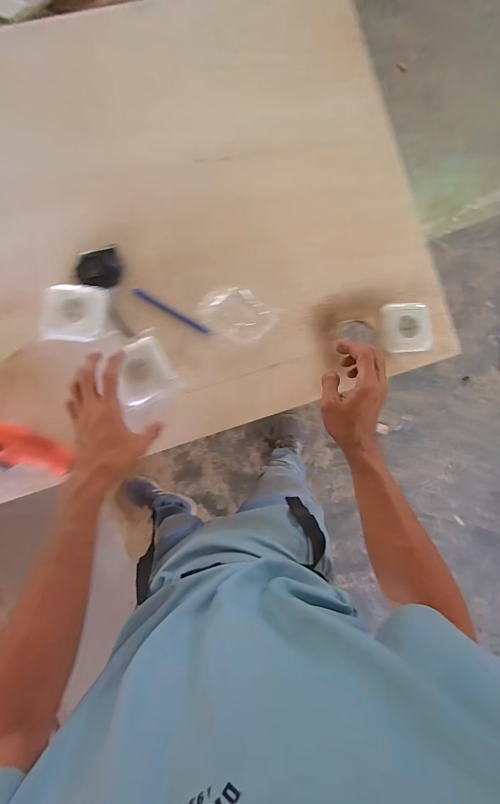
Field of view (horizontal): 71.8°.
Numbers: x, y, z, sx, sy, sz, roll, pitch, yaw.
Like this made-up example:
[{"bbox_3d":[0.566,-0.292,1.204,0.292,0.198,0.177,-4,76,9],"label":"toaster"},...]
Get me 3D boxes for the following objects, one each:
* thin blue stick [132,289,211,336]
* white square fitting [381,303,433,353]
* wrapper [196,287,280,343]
[{"bbox_3d":[-0.121,-0.140,0.542,0.132,0.013,0.011,30,86,-4],"label":"thin blue stick"},{"bbox_3d":[0.269,-0.127,0.590,0.082,0.018,0.083,-4,89,-6],"label":"white square fitting"},{"bbox_3d":[-0.019,-0.135,0.536,0.118,0.022,0.071,19,86,-5],"label":"wrapper"}]

